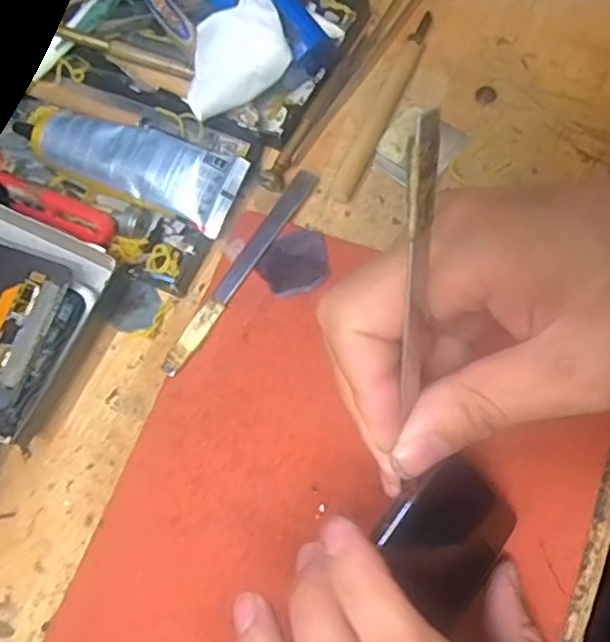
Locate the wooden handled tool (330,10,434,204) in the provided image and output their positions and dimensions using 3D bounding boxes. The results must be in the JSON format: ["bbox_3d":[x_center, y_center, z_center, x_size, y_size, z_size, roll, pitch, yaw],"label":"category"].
[{"bbox_3d":[0.044,-0.119,0.353,0.011,0.013,0.122,23,76,14],"label":"wooden handled tool"}]

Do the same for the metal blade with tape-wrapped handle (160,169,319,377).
[{"bbox_3d":[-0.032,-0.028,0.330,0.012,0.004,0.128,31,78,15],"label":"metal blade with tape-wrapped handle"}]

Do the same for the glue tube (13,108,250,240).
[{"bbox_3d":[-0.098,-0.086,0.342,0.131,0.019,0.039,20,75,13],"label":"glue tube"}]

